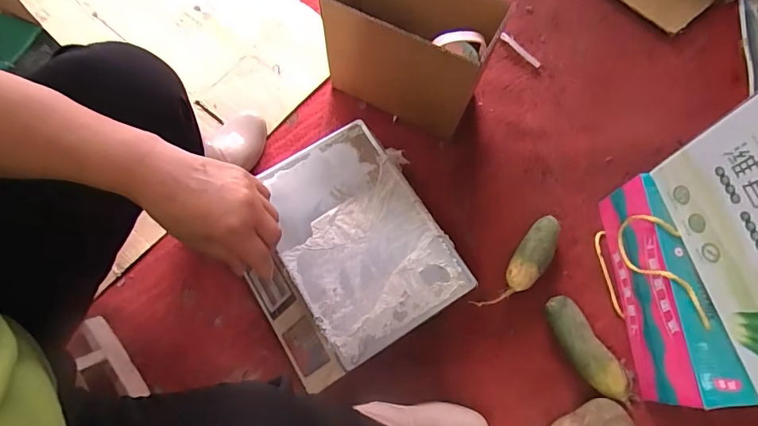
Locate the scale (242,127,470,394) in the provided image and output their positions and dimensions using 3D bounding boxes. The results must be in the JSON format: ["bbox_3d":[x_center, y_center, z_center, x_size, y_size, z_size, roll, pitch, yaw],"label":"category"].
[{"bbox_3d":[-0.065,0.060,0.710,0.299,0.085,0.329,-31,73,-9],"label":"scale"}]

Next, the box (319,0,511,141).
[{"bbox_3d":[0.049,-0.280,0.770,0.270,0.247,0.124,26,73,9],"label":"box"}]

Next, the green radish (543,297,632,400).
[{"bbox_3d":[0.323,0.215,0.701,0.055,0.052,0.172,-31,73,-10],"label":"green radish"}]

